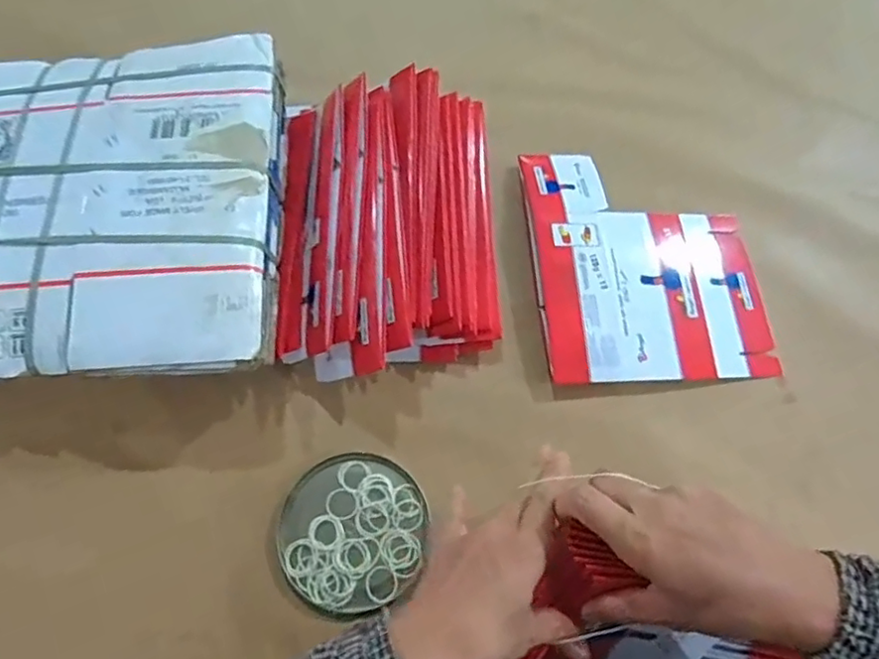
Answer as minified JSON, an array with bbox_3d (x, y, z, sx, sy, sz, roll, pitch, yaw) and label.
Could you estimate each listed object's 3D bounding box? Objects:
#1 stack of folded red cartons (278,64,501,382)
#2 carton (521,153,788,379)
[{"bbox_3d":[-0.064,-0.136,0.767,0.265,0.114,0.379,-3,67,-2],"label":"stack of folded red cartons"},{"bbox_3d":[0.269,-0.095,0.804,0.298,0.040,0.347,-4,67,-3],"label":"carton"}]

